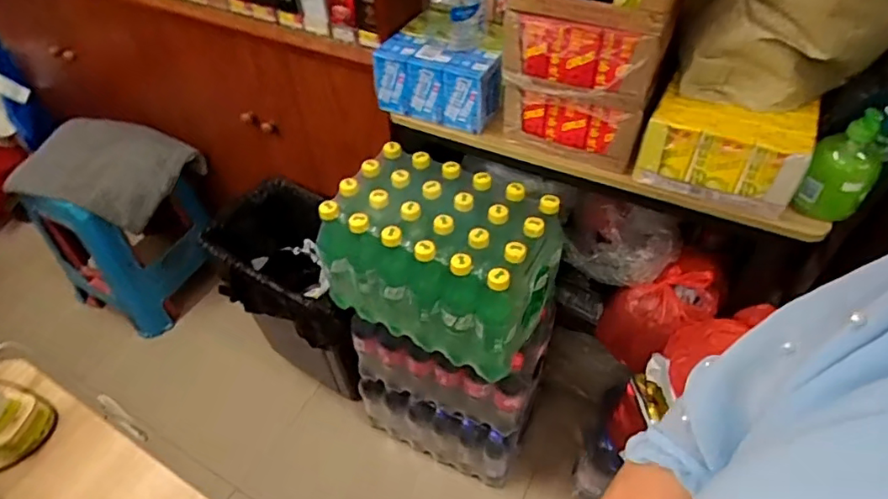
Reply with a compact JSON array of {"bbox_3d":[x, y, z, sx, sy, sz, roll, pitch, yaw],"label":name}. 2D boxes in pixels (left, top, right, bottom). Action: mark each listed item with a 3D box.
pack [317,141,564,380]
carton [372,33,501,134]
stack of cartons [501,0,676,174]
[{"bbox_3d":[-0.003,0.012,0.954,0.349,0.238,0.234,23,52,22],"label":"pack"},{"bbox_3d":[-0.011,-0.282,0.917,0.210,0.108,0.086,23,52,22],"label":"carton"},{"bbox_3d":[0.210,-0.318,0.774,0.204,0.337,0.207,17,50,18],"label":"stack of cartons"}]

